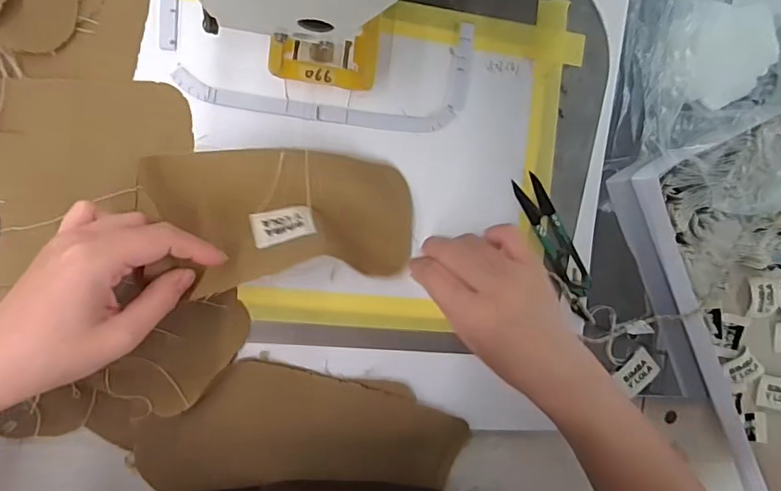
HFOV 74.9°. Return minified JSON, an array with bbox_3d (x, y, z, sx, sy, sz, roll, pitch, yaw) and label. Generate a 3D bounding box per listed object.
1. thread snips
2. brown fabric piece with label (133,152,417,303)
[{"bbox_3d":[0.132,0.002,0.400,0.024,0.006,0.121,-29,99,-9],"label":"thread snips"},{"bbox_3d":[-0.067,-0.017,0.338,0.176,0.024,0.089,4,92,-21],"label":"brown fabric piece with label"}]

